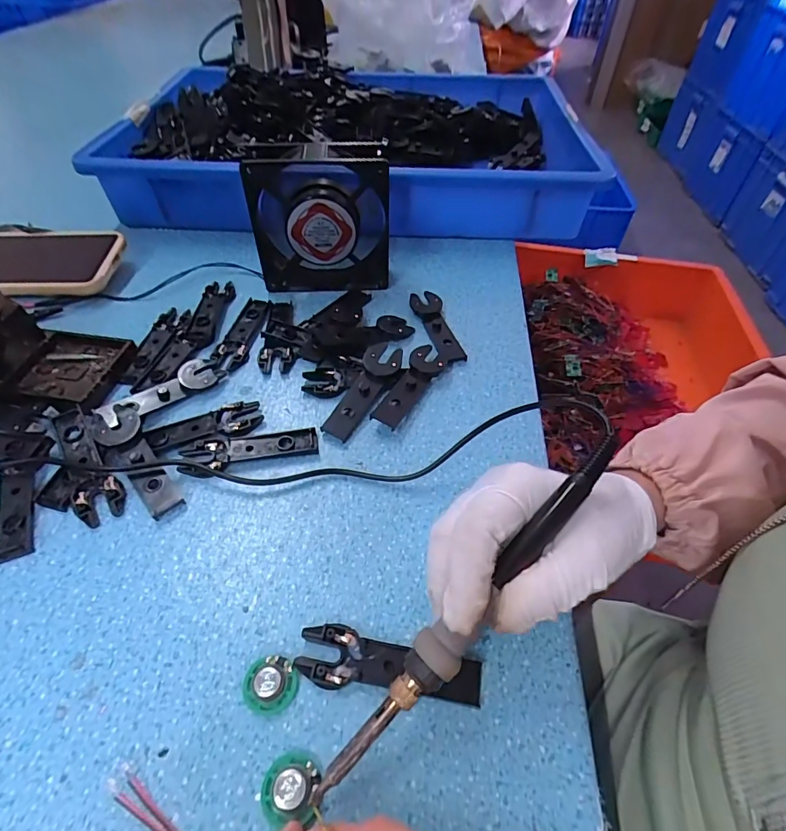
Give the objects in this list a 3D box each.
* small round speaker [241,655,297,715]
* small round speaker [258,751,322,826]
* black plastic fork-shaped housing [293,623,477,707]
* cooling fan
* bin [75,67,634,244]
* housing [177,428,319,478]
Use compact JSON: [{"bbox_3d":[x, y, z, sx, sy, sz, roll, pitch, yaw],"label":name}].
[{"bbox_3d":[-0.062,0.132,0.226,0.026,0.011,0.025,1,50,-1],"label":"small round speaker"},{"bbox_3d":[-0.046,0.163,0.201,0.025,0.011,0.024,6,50,4],"label":"small round speaker"},{"bbox_3d":[-0.002,0.127,0.233,0.092,0.009,0.028,7,50,5],"label":"black plastic fork-shaped housing"},{"bbox_3d":[-0.064,-0.177,0.417,0.119,0.120,0.038,0,50,-1],"label":"cooling fan"},{"bbox_3d":[-0.039,-0.352,0.590,0.539,0.091,0.346,3,50,1],"label":"bin"},{"bbox_3d":[-0.100,0.024,0.318,0.091,0.008,0.028,-10,51,-10],"label":"housing"}]

